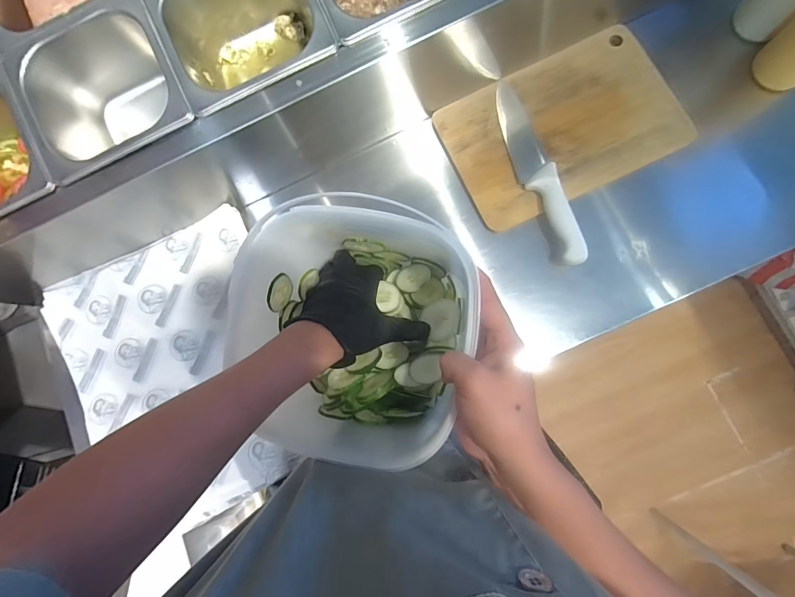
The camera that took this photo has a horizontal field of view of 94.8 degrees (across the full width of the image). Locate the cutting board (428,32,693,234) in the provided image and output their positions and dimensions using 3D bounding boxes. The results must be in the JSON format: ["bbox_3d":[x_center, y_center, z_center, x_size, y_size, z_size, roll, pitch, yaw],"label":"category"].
[{"bbox_3d":[0.222,-0.235,0.500,0.295,0.016,0.198,-23,81,2],"label":"cutting board"}]

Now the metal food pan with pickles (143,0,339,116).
[{"bbox_3d":[-0.171,-0.305,0.439,0.175,0.103,0.160,-24,81,2],"label":"metal food pan with pickles"}]

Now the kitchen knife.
[{"bbox_3d":[0.187,-0.177,0.490,0.045,0.030,0.279,-20,81,3],"label":"kitchen knife"}]

